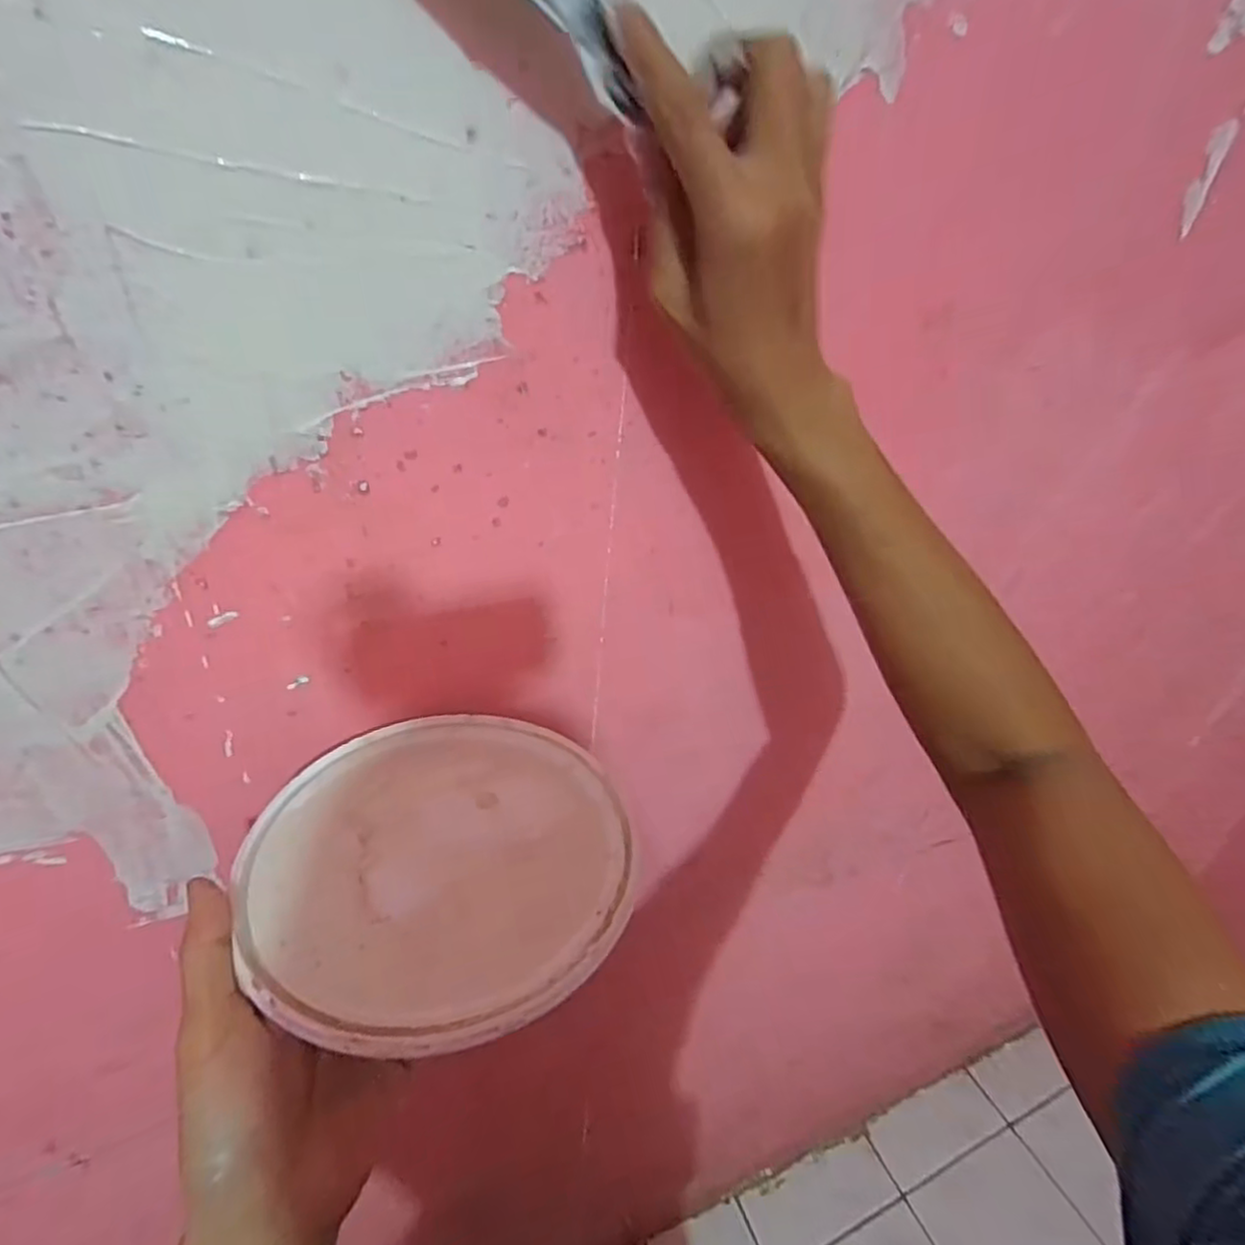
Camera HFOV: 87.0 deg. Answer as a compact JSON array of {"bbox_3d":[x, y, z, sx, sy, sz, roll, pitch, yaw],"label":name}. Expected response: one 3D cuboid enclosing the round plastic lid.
[{"bbox_3d":[-0.082,0.104,0.308,0.166,0.011,0.177,4,33,-3],"label":"round plastic lid"}]

